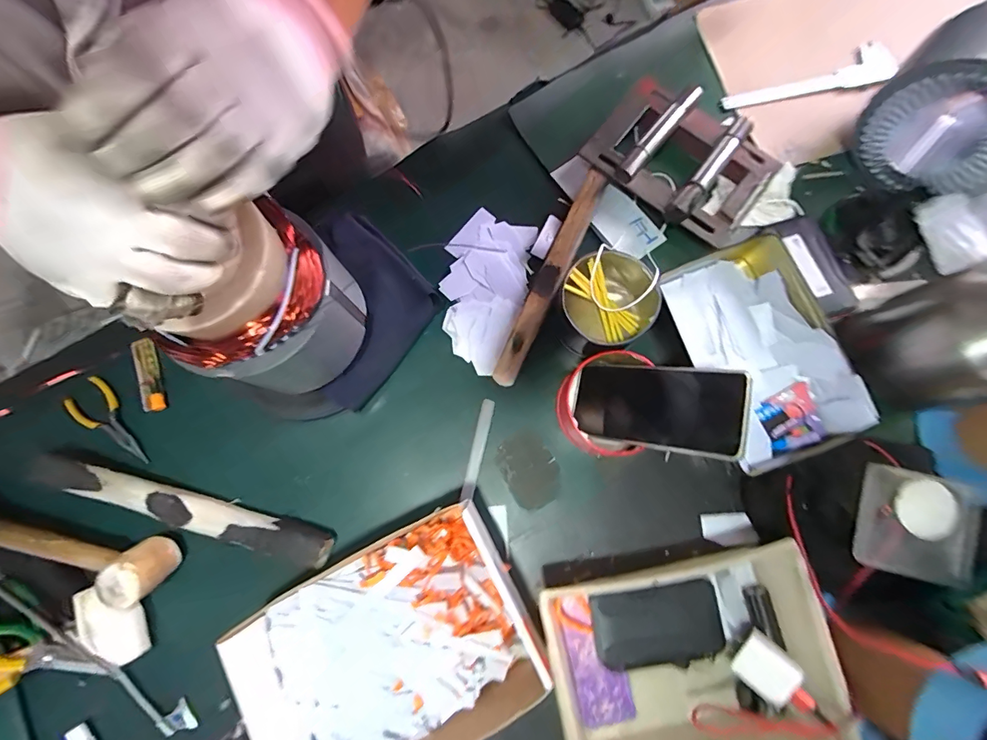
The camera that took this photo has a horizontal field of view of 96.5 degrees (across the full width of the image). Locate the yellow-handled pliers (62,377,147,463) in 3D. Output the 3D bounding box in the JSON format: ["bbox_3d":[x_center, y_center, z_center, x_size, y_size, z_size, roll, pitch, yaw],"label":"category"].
[{"bbox_3d":[-0.422,0.060,0.487,0.119,0.005,0.046,41,82,8],"label":"yellow-handled pliers"}]

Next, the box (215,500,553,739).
[{"bbox_3d":[-0.094,0.266,0.408,0.258,0.080,0.193,-26,82,-5],"label":"box"}]

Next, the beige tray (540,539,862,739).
[{"bbox_3d":[0.177,0.270,0.414,0.244,0.071,0.175,-11,81,-3],"label":"beige tray"}]

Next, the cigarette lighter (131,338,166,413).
[{"bbox_3d":[-0.390,0.005,0.496,0.022,0.009,0.087,-19,79,-3],"label":"cigarette lighter"}]

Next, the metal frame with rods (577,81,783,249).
[{"bbox_3d":[0.214,-0.238,0.507,0.195,0.053,0.137,35,81,7],"label":"metal frame with rods"}]

